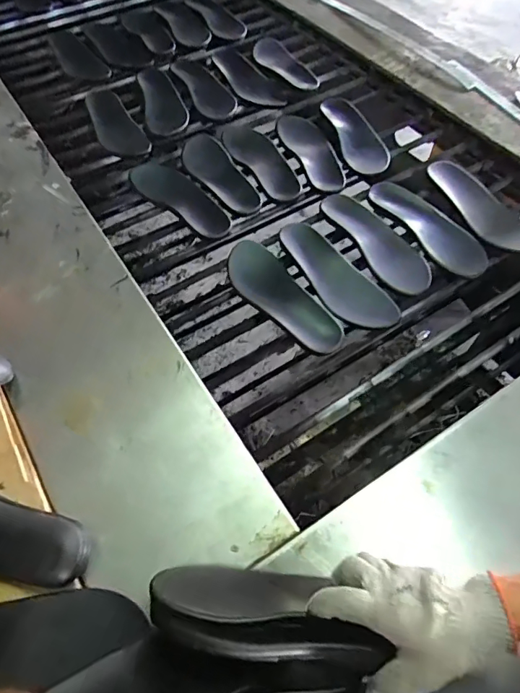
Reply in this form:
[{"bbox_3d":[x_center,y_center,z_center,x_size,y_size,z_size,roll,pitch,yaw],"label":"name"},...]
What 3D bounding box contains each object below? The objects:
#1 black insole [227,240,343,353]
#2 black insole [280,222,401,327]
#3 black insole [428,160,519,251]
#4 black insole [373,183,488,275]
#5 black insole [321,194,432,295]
[{"bbox_3d":[0.036,-0.085,0.737,0.093,0.017,0.244,-33,65,-18],"label":"black insole"},{"bbox_3d":[0.126,-0.121,0.767,0.094,0.027,0.247,-32,65,-18],"label":"black insole"},{"bbox_3d":[0.410,-0.262,0.846,0.101,0.050,0.246,-26,63,-15],"label":"black insole"},{"bbox_3d":[0.304,-0.221,0.821,0.087,0.030,0.241,-37,66,-20],"label":"black insole"},{"bbox_3d":[0.211,-0.191,0.805,0.096,0.026,0.241,-27,63,-16],"label":"black insole"}]

